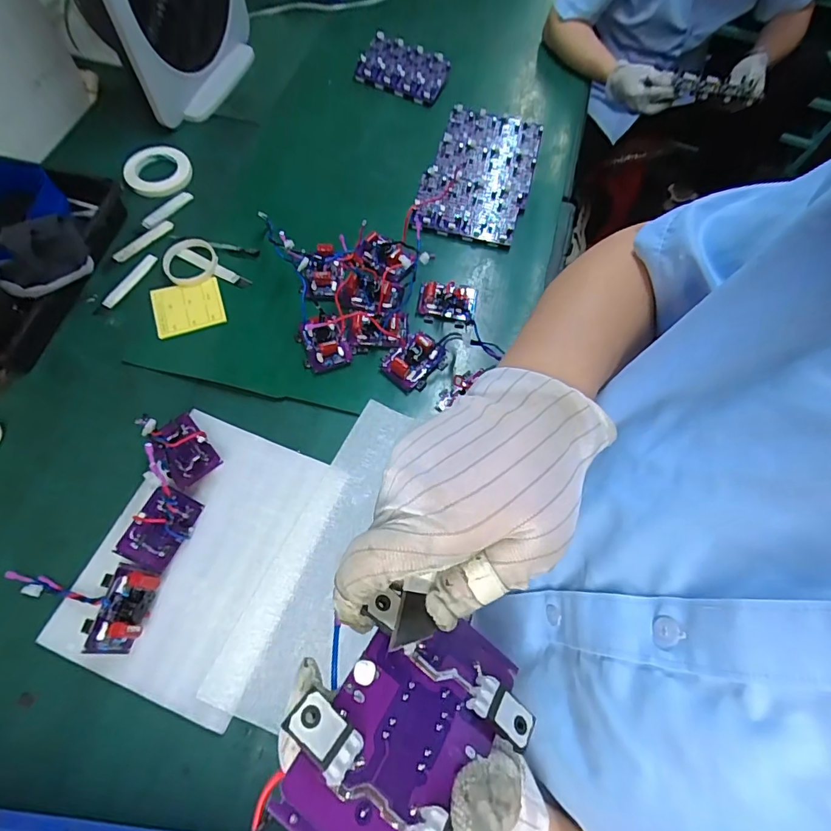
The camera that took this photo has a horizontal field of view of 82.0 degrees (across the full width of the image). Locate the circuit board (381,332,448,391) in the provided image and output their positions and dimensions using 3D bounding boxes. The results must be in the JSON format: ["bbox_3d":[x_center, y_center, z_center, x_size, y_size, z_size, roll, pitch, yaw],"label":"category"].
[{"bbox_3d":[0.000,-0.090,0.742,0.070,0.033,0.091,39,70,13],"label":"circuit board"}]

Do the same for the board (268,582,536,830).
[{"bbox_3d":[0.001,0.117,0.182,0.079,0.011,0.095,40,43,1],"label":"board"}]

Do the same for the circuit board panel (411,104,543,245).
[{"bbox_3d":[0.122,-0.463,0.907,0.186,0.032,0.299,16,70,1],"label":"circuit board panel"}]

